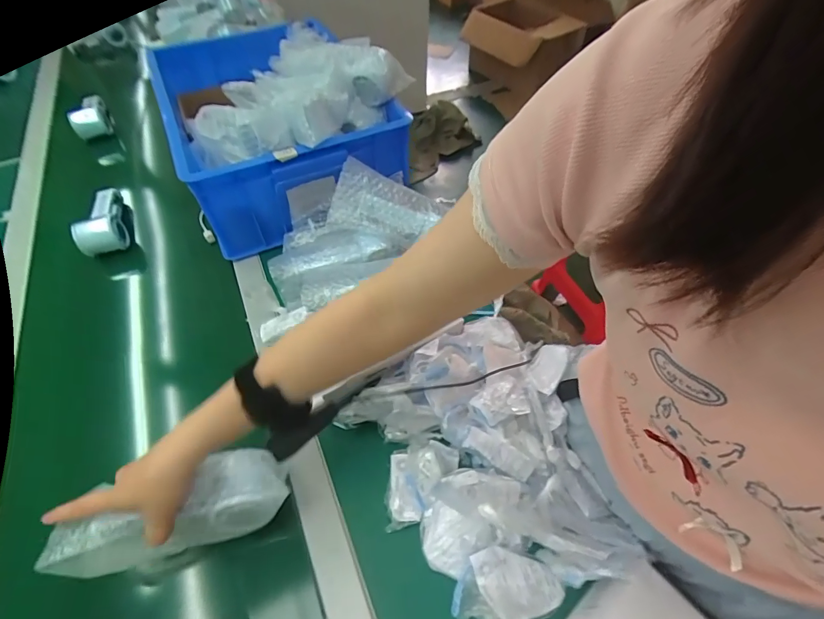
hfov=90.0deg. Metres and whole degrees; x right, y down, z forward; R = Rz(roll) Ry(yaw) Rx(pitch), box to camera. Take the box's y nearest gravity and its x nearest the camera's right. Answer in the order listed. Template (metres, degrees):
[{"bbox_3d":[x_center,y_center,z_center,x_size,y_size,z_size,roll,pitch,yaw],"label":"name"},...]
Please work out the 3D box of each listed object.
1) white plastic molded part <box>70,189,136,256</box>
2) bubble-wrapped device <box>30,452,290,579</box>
[{"bbox_3d":[-0.517,-0.152,0.684,0.080,0.051,0.131,-26,57,-18],"label":"white plastic molded part"},{"bbox_3d":[-0.220,0.191,0.396,0.198,0.057,0.067,-15,54,-14],"label":"bubble-wrapped device"}]

